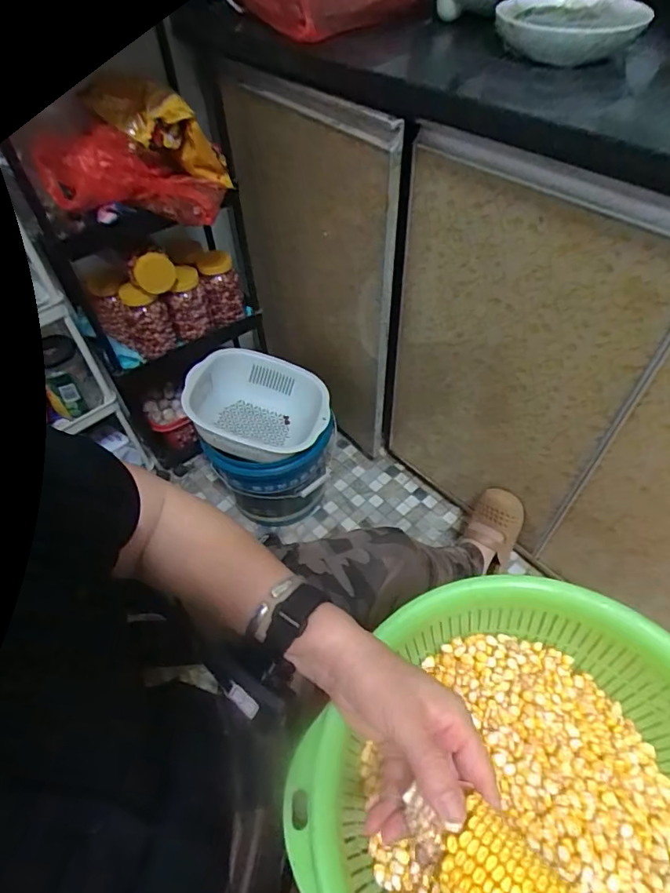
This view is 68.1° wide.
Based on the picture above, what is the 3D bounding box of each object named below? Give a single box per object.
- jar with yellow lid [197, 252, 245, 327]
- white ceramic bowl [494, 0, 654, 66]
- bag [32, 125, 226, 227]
[{"bbox_3d":[-0.242,-0.339,1.073,0.076,0.143,0.089,-12,52,-6],"label":"jar with yellow lid"},{"bbox_3d":[0.304,-0.555,0.653,0.173,0.052,0.172,12,51,13],"label":"white ceramic bowl"},{"bbox_3d":[-0.333,-0.446,0.819,0.274,0.093,0.124,4,45,-23],"label":"bag"}]

